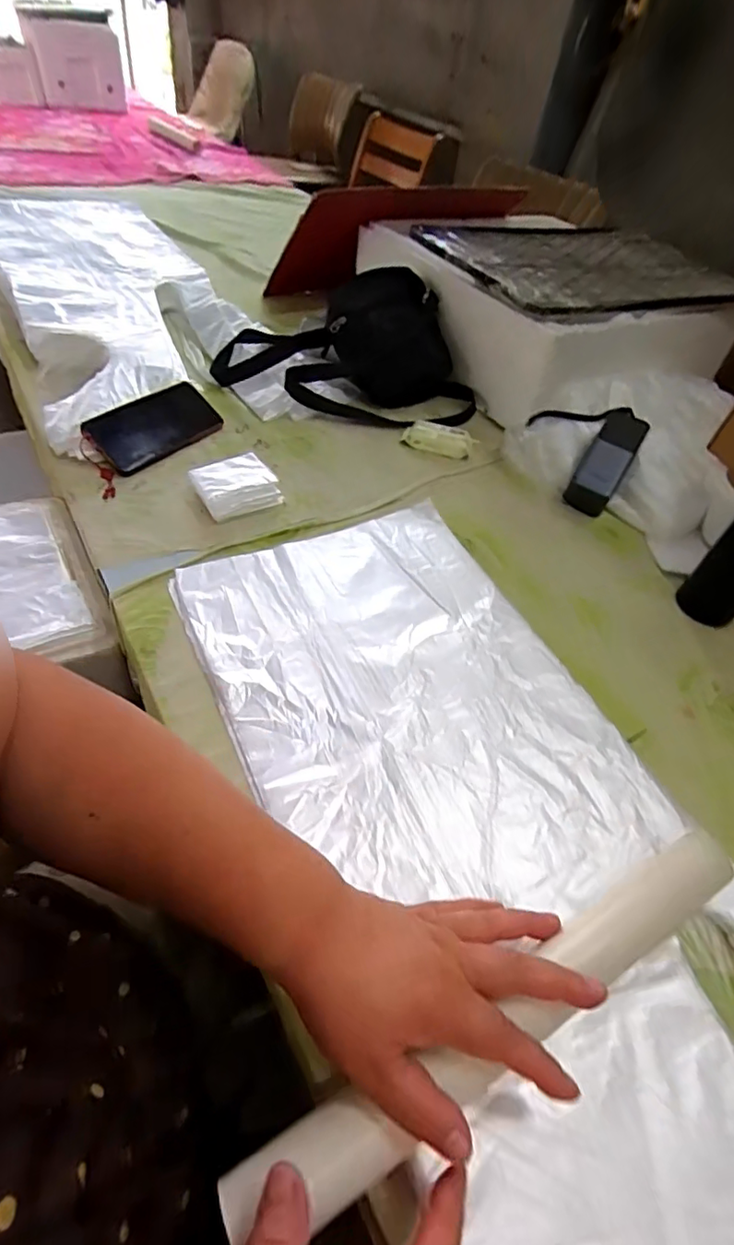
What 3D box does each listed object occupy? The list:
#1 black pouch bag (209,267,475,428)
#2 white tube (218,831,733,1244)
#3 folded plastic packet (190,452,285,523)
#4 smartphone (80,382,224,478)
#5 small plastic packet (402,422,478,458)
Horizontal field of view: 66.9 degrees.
[{"bbox_3d":[-0.024,-0.399,0.797,0.382,0.130,0.192,14,49,4],"label":"black pouch bag"},{"bbox_3d":[0.094,0.227,0.332,0.365,0.034,0.043,-20,55,-23],"label":"white tube"},{"bbox_3d":[-0.149,-0.154,0.634,0.086,0.030,0.074,-17,54,-23],"label":"folded plastic packet"},{"bbox_3d":[-0.264,-0.249,0.710,0.087,0.016,0.174,48,59,-2],"label":"smartphone"},{"bbox_3d":[0.098,-0.251,0.756,0.095,0.021,0.045,18,48,6],"label":"small plastic packet"}]

